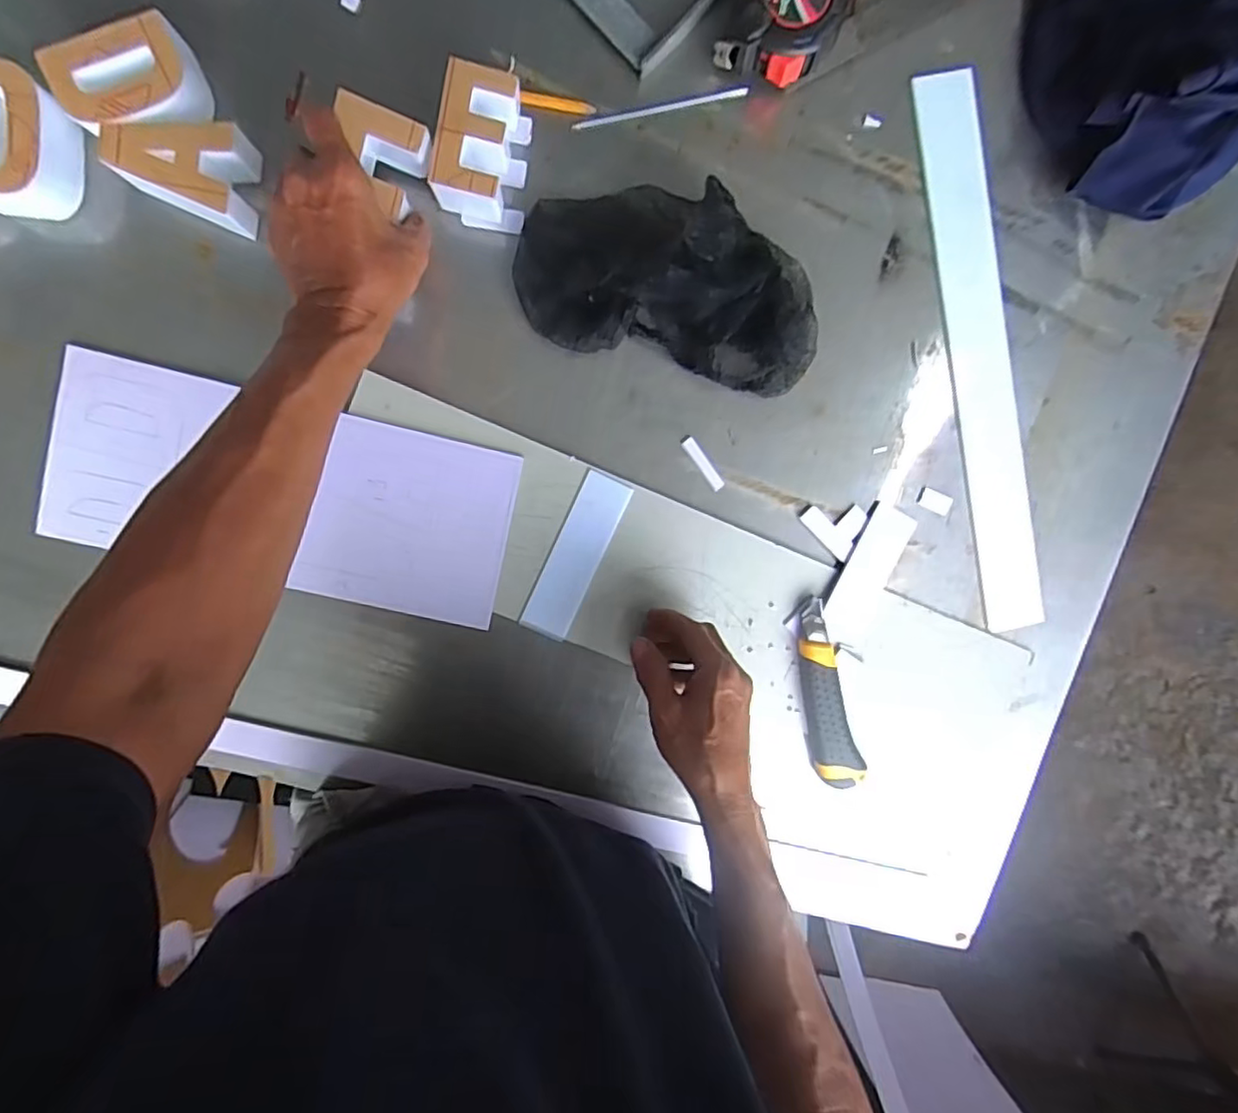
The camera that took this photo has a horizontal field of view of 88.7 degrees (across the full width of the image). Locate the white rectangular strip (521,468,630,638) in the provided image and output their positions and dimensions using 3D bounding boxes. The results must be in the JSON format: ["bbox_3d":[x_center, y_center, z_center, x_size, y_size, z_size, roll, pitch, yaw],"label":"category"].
[{"bbox_3d":[-0.034,0.000,0.508,0.040,0.004,0.135,24,93,-8],"label":"white rectangular strip"}]

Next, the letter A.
[{"bbox_3d":[-0.300,-0.263,0.438,0.088,0.044,0.063,6,96,-6],"label":"letter A"}]

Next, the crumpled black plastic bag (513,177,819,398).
[{"bbox_3d":[0.044,-0.205,0.470,0.239,0.057,0.123,12,95,-7],"label":"crumpled black plastic bag"}]

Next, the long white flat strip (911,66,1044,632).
[{"bbox_3d":[0.300,-0.159,0.522,0.054,0.007,0.445,-12,97,-4],"label":"long white flat strip"}]

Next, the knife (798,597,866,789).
[{"bbox_3d":[0.173,0.117,0.530,0.036,0.021,0.159,-14,97,-4],"label":"knife"}]

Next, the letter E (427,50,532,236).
[{"bbox_3d":[-0.097,-0.292,0.455,0.060,0.047,0.088,8,95,-6],"label":"letter E"}]

